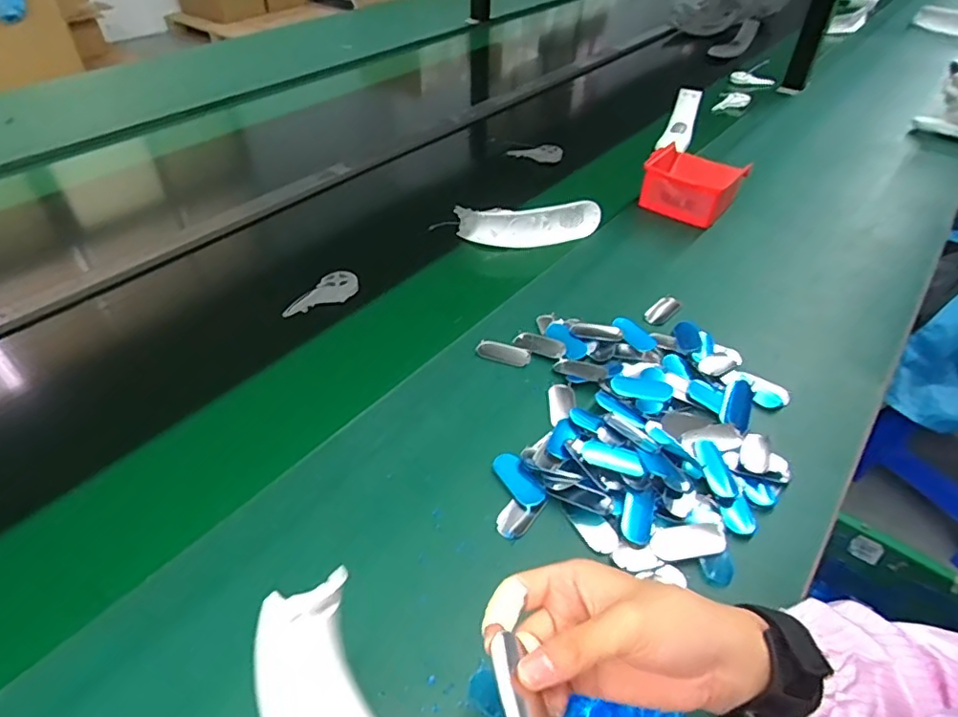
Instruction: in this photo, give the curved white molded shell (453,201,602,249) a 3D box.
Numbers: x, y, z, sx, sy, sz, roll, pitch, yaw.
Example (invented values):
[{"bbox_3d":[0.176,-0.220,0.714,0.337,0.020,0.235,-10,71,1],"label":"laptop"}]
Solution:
[{"bbox_3d":[0.070,-0.187,0.810,0.198,0.063,0.039,1,43,1],"label":"curved white molded shell"}]

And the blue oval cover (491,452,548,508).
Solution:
[{"bbox_3d":[0.034,0.104,0.502,0.025,0.010,0.059,-22,48,-23],"label":"blue oval cover"}]

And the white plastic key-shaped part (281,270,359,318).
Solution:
[{"bbox_3d":[-0.194,-0.078,0.705,0.095,0.017,0.046,-29,48,-11],"label":"white plastic key-shaped part"}]

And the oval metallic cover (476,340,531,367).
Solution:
[{"bbox_3d":[0.027,-0.006,0.628,0.058,0.007,0.026,14,44,14],"label":"oval metallic cover"}]

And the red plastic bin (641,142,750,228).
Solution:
[{"bbox_3d":[0.325,-0.261,0.871,0.131,0.080,0.127,25,48,24],"label":"red plastic bin"}]

